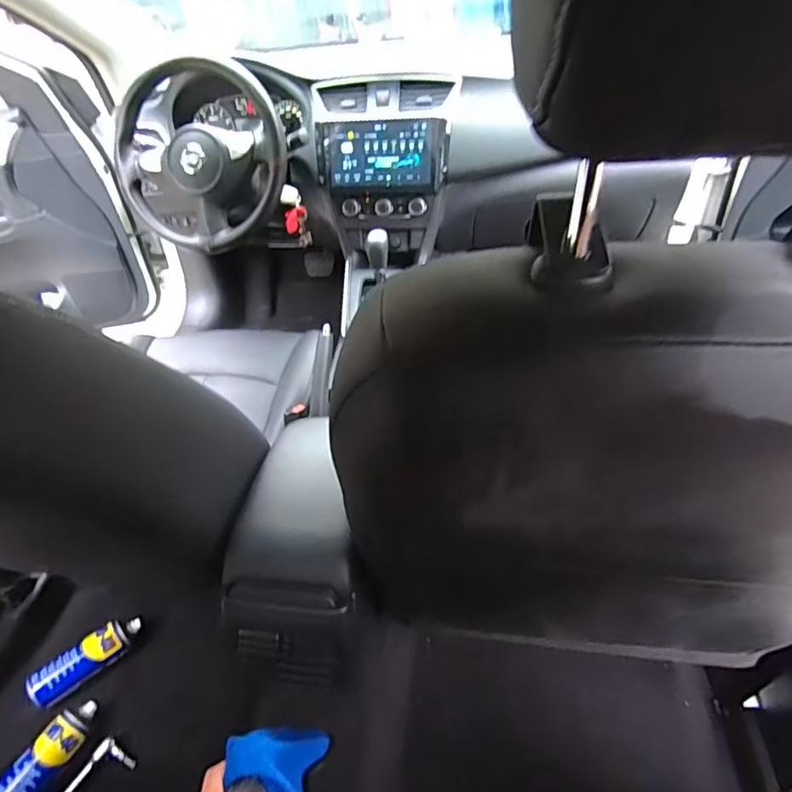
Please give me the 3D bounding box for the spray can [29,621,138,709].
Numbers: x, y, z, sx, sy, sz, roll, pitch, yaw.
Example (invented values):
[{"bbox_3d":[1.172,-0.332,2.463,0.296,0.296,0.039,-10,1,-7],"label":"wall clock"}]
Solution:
[{"bbox_3d":[-0.565,0.477,0.935,0.181,0.048,0.059,-33,49,-25],"label":"spray can"}]

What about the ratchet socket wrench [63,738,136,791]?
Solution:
[{"bbox_3d":[-0.484,0.622,0.821,0.068,0.024,0.109,17,48,23],"label":"ratchet socket wrench"}]

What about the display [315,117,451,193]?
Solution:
[{"bbox_3d":[-0.033,-0.521,1.114,0.269,0.143,0.040,3,18,11],"label":"display"}]

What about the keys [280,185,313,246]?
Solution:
[{"bbox_3d":[-0.231,-0.414,1.183,0.053,0.126,0.051,-12,43,-6],"label":"keys"}]

